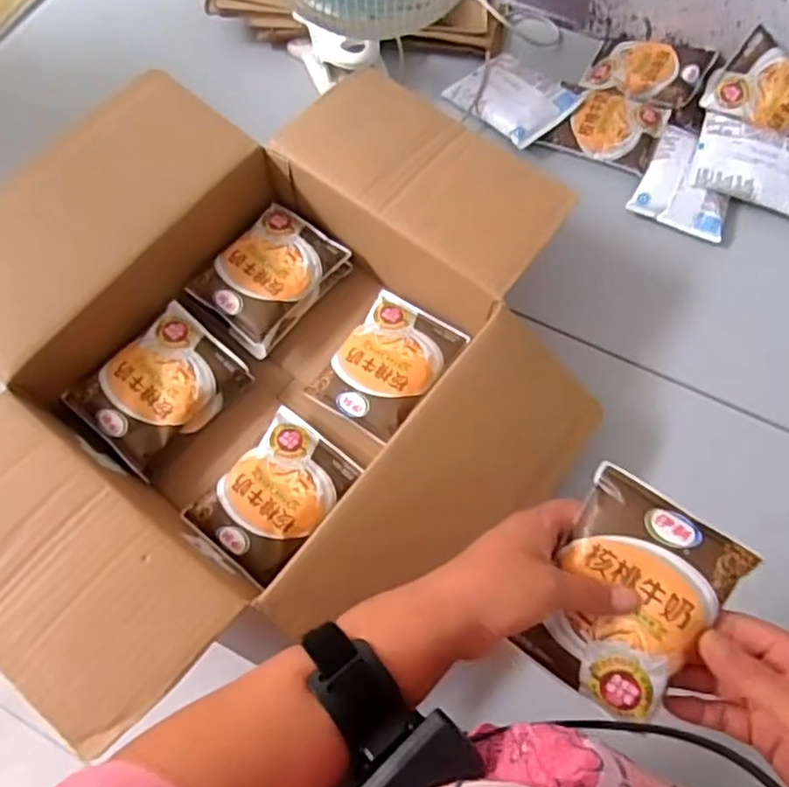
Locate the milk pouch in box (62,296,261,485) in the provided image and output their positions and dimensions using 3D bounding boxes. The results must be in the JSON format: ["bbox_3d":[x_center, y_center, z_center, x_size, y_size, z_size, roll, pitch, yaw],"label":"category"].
[{"bbox_3d":[-0.214,-0.009,0.620,0.097,0.033,0.132,38,73,15],"label":"milk pouch in box"}]

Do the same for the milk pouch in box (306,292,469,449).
[{"bbox_3d":[-0.008,-0.028,0.643,0.093,0.020,0.133,35,73,14],"label":"milk pouch in box"}]

